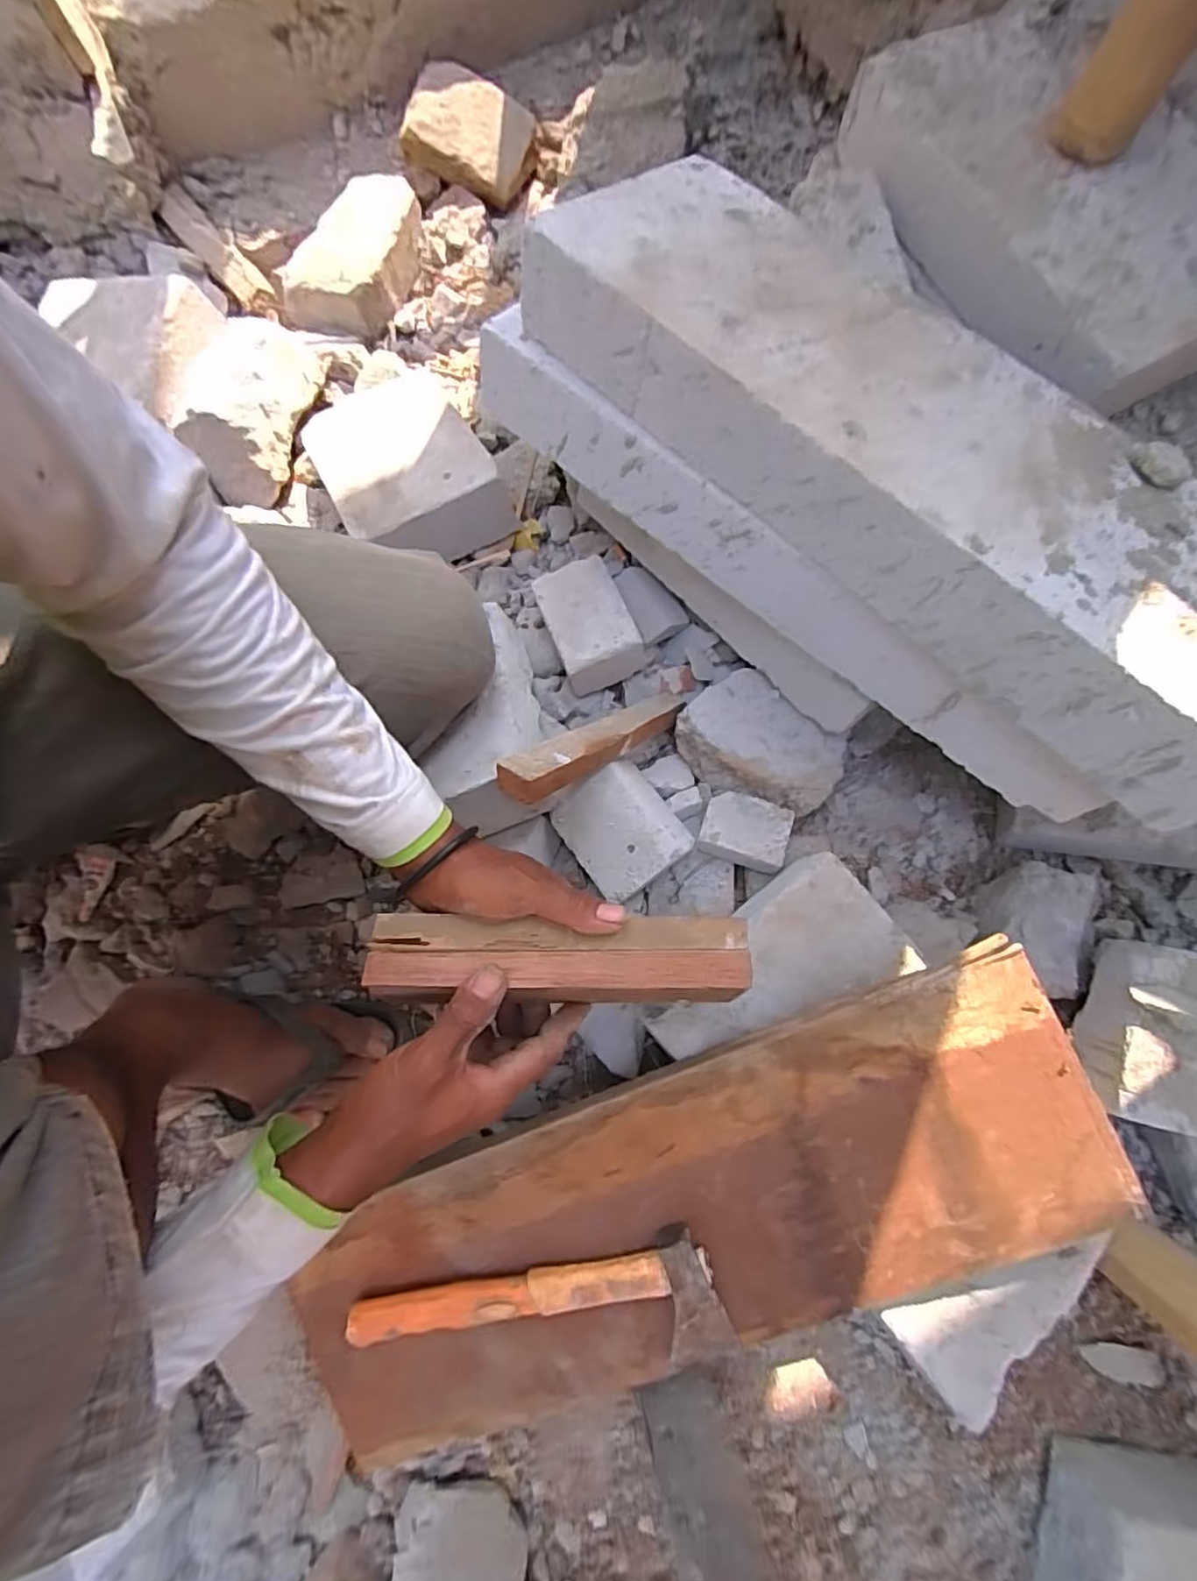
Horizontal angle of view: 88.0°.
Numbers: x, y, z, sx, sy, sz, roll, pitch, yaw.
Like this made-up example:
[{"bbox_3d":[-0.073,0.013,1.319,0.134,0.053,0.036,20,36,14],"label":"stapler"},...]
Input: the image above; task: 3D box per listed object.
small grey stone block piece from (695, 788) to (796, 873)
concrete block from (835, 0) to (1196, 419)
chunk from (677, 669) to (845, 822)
[{"bbox_3d":[0.133,0.036,0.566,0.075,0.034,0.060,18,78,4],"label":"small grey stone block piece"},{"bbox_3d":[0.404,-0.532,0.555,0.233,0.068,0.394,-30,79,-6],"label":"concrete block"},{"bbox_3d":[0.152,-0.040,0.595,0.147,0.060,0.107,40,81,8],"label":"chunk"}]

